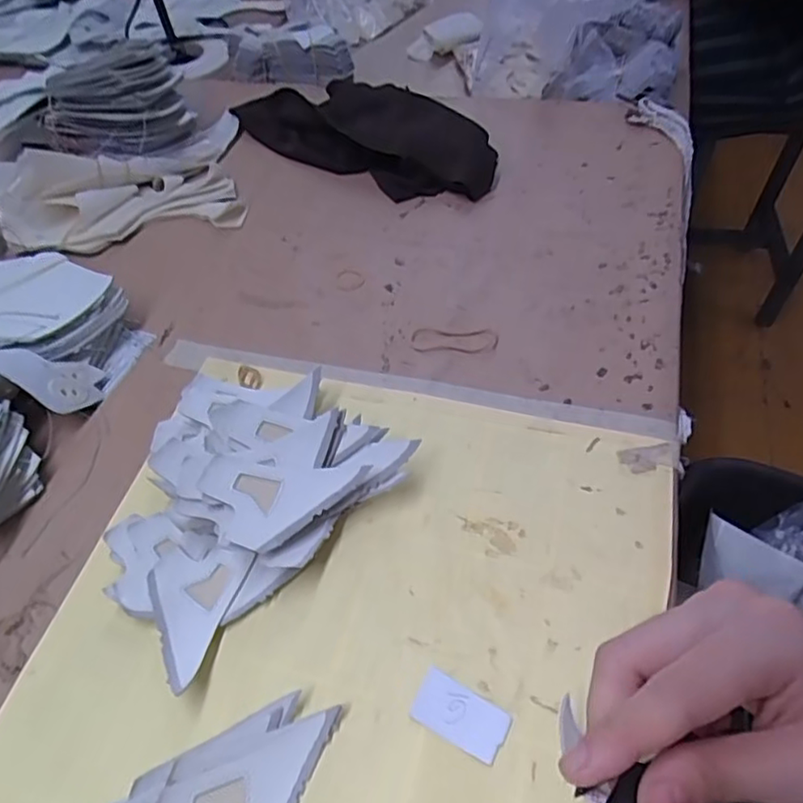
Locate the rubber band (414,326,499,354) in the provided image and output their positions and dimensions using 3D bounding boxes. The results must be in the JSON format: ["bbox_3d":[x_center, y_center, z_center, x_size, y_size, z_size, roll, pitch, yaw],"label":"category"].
[{"bbox_3d":[0.037,-0.043,0.432,0.060,0.004,0.021,2,55,5],"label":"rubber band"}]

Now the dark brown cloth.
[{"bbox_3d":[-0.034,-0.257,0.573,0.259,0.033,0.099,26,60,20],"label":"dark brown cloth"}]

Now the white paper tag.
[{"bbox_3d":[0.029,0.149,0.296,0.044,0.004,0.025,22,58,18],"label":"white paper tag"}]

